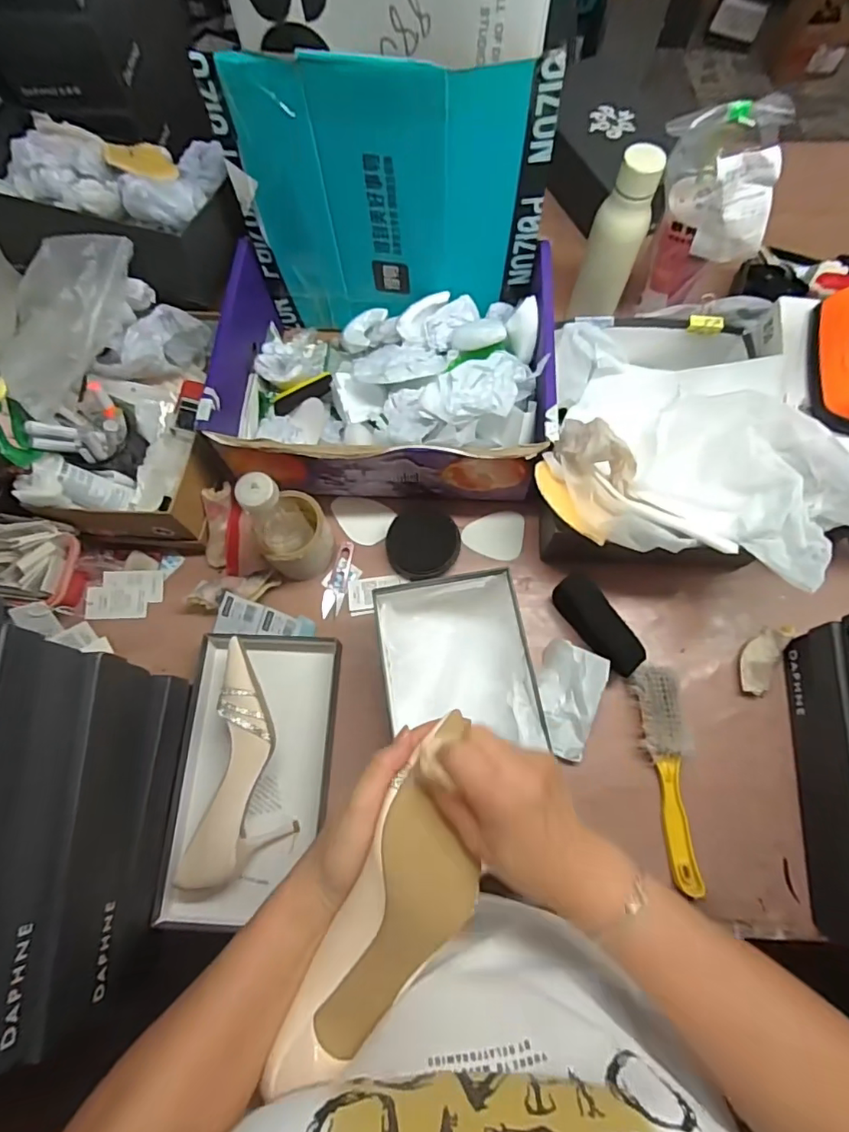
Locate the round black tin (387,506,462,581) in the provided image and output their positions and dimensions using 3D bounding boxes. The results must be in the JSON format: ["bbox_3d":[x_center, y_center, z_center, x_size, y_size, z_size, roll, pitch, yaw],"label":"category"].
[{"bbox_3d":[-0.001,-0.028,0.687,0.092,0.029,0.086,-3,71,1],"label":"round black tin"}]

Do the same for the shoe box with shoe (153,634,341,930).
[{"bbox_3d":[-0.189,0.225,0.583,0.161,0.071,0.297,1,71,3],"label":"shoe box with shoe"}]

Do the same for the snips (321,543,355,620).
[{"bbox_3d":[-0.111,0.017,0.693,0.025,0.004,0.101,13,72,6],"label":"snips"}]

